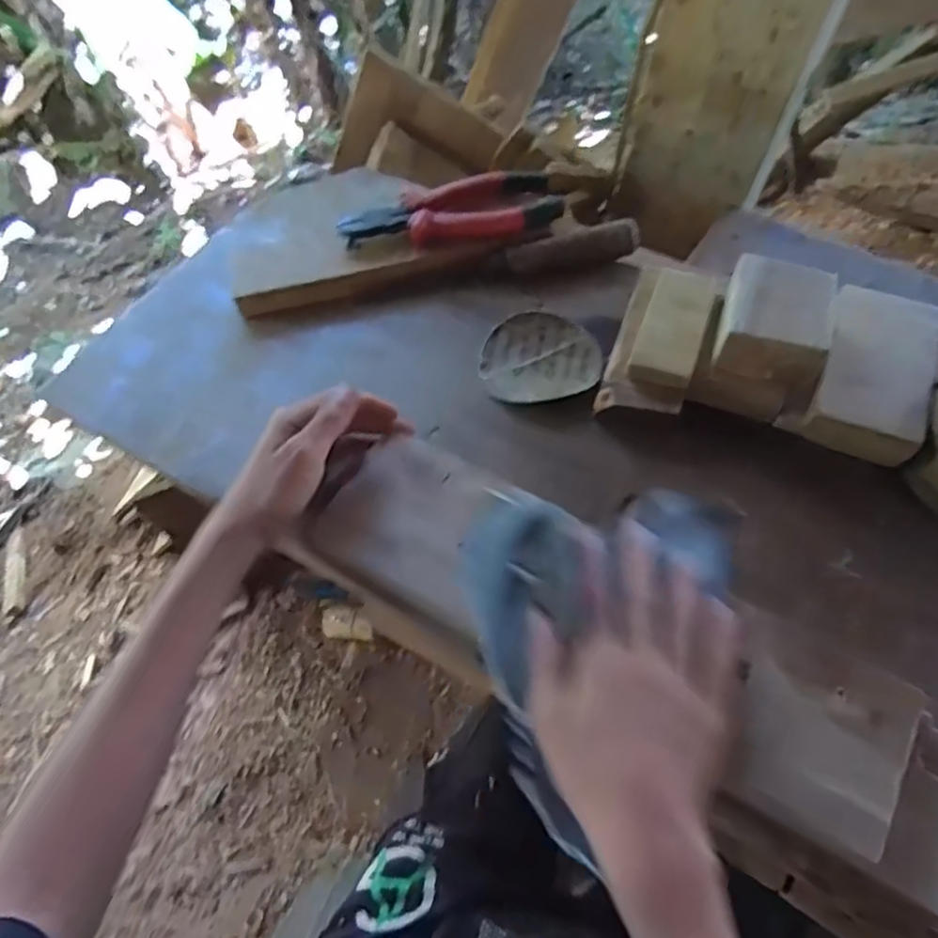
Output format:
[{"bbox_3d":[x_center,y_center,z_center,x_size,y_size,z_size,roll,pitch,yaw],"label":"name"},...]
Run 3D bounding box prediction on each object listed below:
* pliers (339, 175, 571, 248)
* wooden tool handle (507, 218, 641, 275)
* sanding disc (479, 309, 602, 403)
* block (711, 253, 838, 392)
[{"bbox_3d":[-0.014,-0.219,0.530,0.181,0.022,0.074,-8,63,-3],"label":"pliers"},{"bbox_3d":[0.088,-0.184,0.522,0.109,0.027,0.024,-8,63,-3],"label":"wooden tool handle"},{"bbox_3d":[0.055,-0.086,0.482,0.090,0.010,0.081,-3,63,0],"label":"sanding disc"},{"bbox_3d":[0.206,-0.102,0.423,0.066,0.034,0.078,14,64,9],"label":"block"}]

